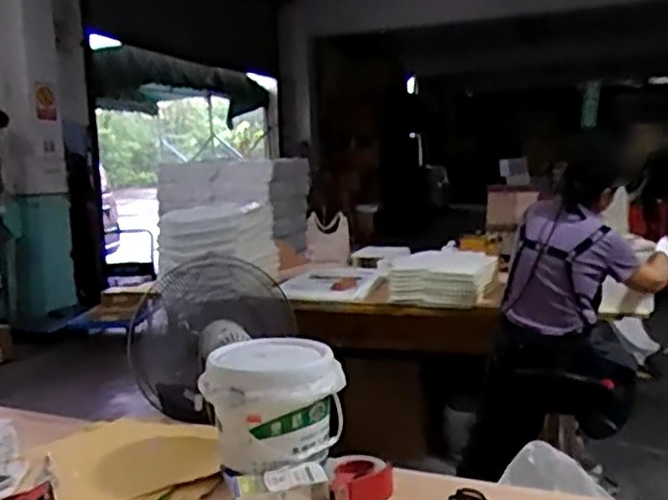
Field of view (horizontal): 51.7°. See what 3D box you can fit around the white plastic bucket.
[{"bbox_3d":[-0.126,0.317,1.398,0.253,0.221,0.237,-2,7,0],"label":"white plastic bucket"}]

